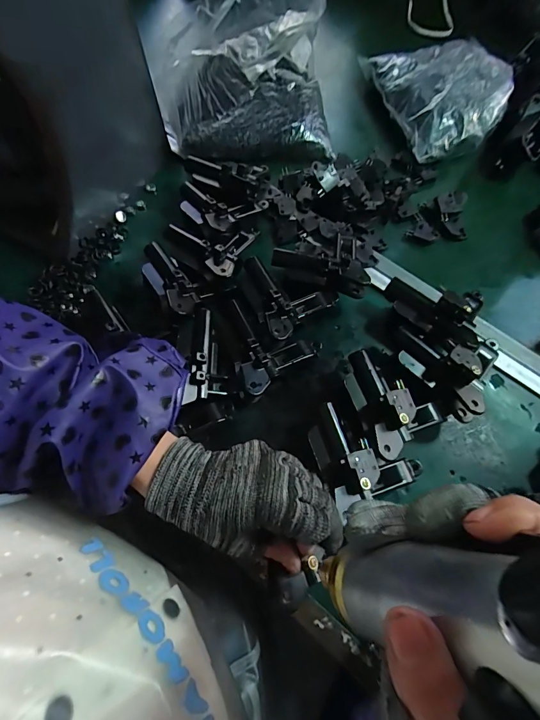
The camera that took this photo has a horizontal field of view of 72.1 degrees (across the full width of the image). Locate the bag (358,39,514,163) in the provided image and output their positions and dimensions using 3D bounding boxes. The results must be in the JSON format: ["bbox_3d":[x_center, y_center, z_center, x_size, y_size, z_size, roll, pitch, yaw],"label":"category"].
[{"bbox_3d":[0.228,-0.345,0.485,0.154,0.053,0.187,-14,69,-5],"label":"bag"}]

